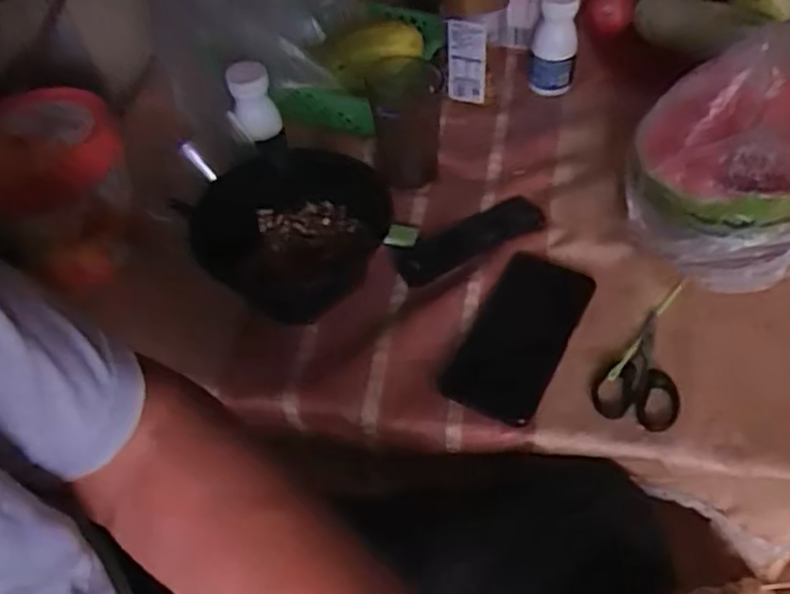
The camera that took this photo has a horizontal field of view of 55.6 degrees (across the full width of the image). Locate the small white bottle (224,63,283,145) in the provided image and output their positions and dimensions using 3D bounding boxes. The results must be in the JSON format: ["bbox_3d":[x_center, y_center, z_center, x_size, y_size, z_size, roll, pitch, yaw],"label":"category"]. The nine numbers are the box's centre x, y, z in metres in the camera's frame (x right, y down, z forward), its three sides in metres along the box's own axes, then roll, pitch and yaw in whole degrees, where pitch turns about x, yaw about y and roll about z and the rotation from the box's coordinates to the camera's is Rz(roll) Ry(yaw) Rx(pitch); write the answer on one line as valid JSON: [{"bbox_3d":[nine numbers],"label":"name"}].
[{"bbox_3d":[-0.140,-0.194,0.742,0.043,0.068,0.045,-16,51,-8],"label":"small white bottle"}]

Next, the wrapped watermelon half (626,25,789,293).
[{"bbox_3d":[0.283,-0.107,0.618,0.166,0.166,0.170,17,54,18],"label":"wrapped watermelon half"}]

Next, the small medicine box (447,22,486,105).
[{"bbox_3d":[0.077,-0.250,0.804,0.040,0.090,0.011,9,52,12],"label":"small medicine box"}]

